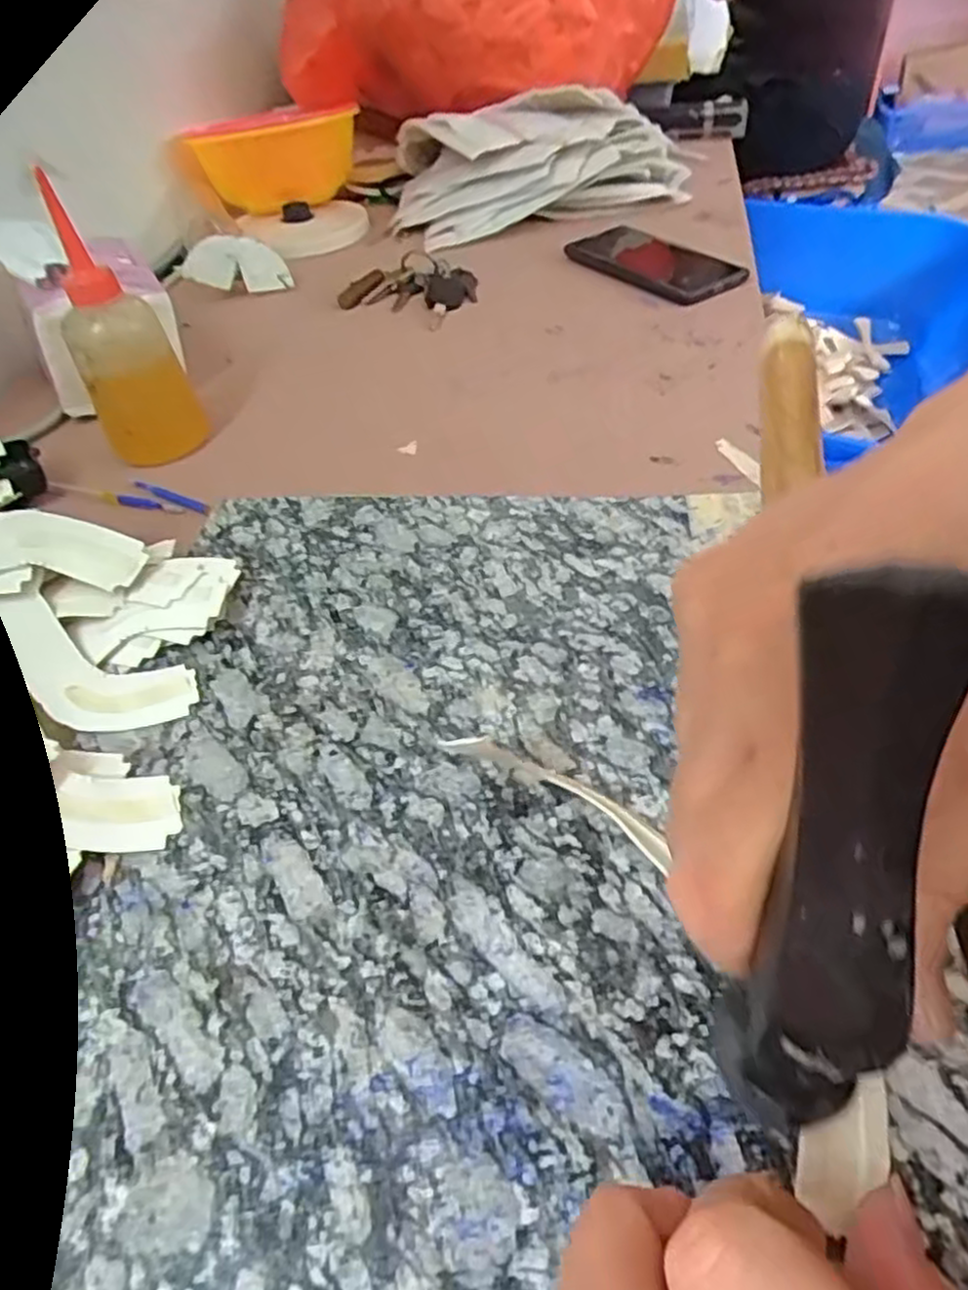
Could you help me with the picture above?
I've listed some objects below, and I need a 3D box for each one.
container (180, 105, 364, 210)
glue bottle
[{"bbox_3d":[-0.235,-0.545,0.838,0.171,0.095,0.167,-19,46,-12],"label":"container"},{"bbox_3d":[-0.233,-0.197,0.470,0.055,0.152,0.045,-11,45,-5],"label":"glue bottle"}]

